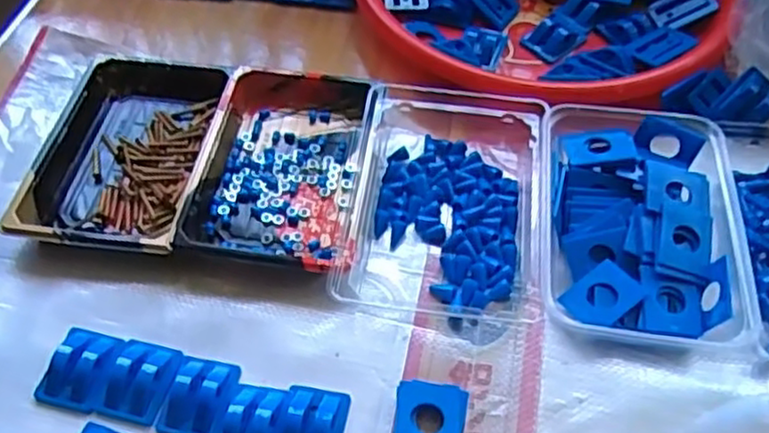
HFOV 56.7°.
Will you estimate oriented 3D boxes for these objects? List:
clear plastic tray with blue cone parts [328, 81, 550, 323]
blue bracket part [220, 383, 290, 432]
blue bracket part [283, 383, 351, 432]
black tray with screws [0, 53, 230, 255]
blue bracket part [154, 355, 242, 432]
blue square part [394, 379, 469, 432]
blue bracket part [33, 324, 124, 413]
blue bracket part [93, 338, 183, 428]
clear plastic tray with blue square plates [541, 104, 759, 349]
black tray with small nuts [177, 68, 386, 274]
[{"bbox_3d":[0.040,-0.021,0.452,0.120,0.028,0.176,5,53,5],"label":"clear plastic tray with blue cone parts"},{"bbox_3d":[-0.068,0.109,0.371,0.033,0.014,0.044,9,53,7],"label":"blue bracket part"},{"bbox_3d":[-0.037,0.109,0.371,0.031,0.013,0.046,8,53,6],"label":"blue bracket part"},{"bbox_3d":[-0.169,-0.046,0.476,0.105,0.023,0.163,6,53,5],"label":"black tray with screws"},{"bbox_3d":[-0.098,0.094,0.378,0.036,0.015,0.045,10,54,8],"label":"blue bracket part"},{"bbox_3d":[0.023,0.108,0.371,0.036,0.013,0.042,9,53,7],"label":"blue square part"},{"bbox_3d":[-0.165,0.081,0.387,0.037,0.011,0.044,10,54,8],"label":"blue bracket part"},{"bbox_3d":[-0.131,0.086,0.383,0.035,0.013,0.044,10,54,9],"label":"blue bracket part"},{"bbox_3d":[0.150,0.002,0.427,0.108,0.034,0.152,5,53,4],"label":"clear plastic tray with blue square plates"},{"bbox_3d":[-0.062,-0.036,0.463,0.105,0.028,0.159,6,53,5],"label":"black tray with small nuts"}]

